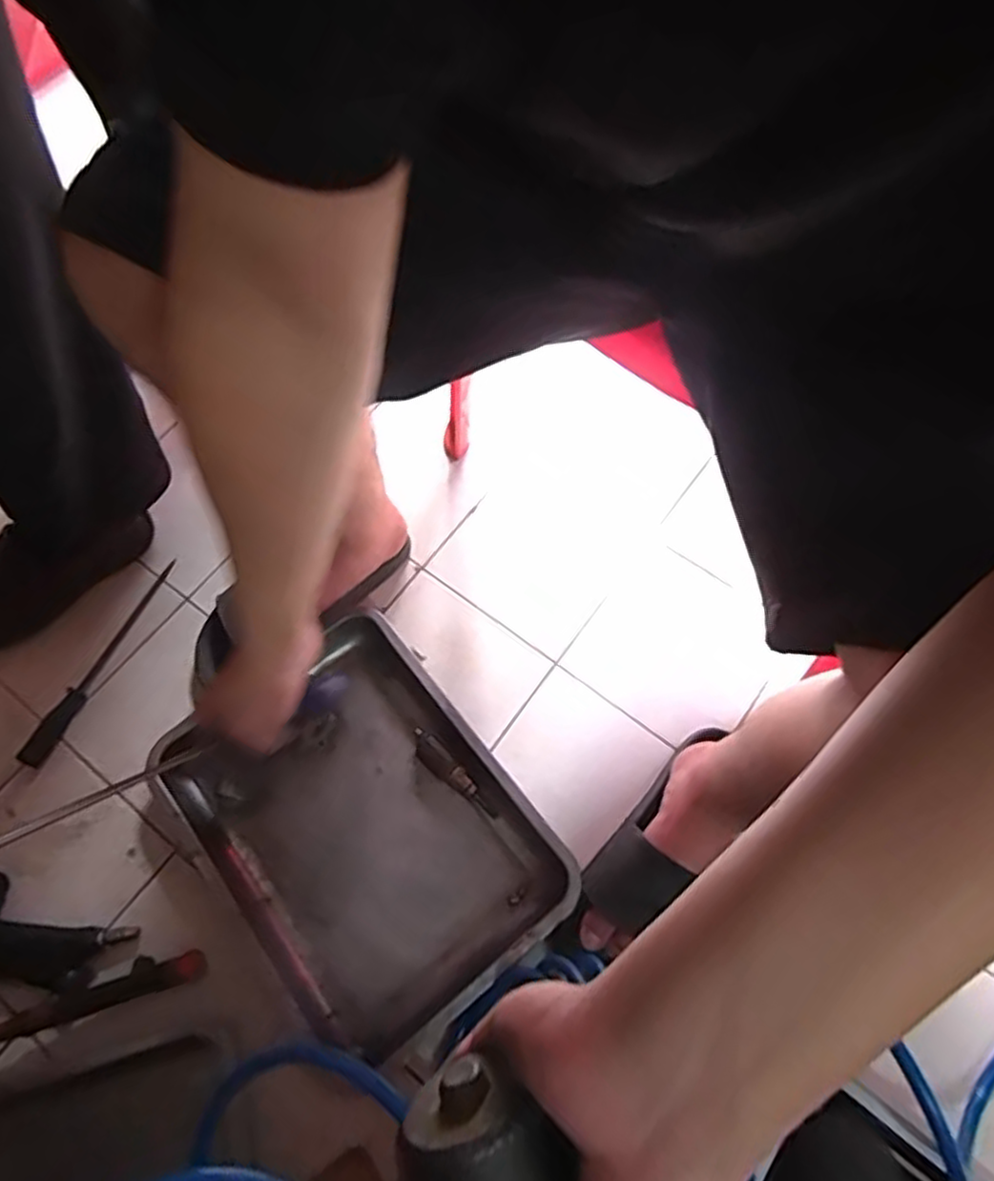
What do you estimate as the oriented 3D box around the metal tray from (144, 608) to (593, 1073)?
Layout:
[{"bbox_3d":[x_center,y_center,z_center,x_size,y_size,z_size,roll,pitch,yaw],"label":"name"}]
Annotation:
[{"bbox_3d":[-0.140,0.235,0.727,0.294,0.050,0.386,-36,70,-13],"label":"metal tray"}]

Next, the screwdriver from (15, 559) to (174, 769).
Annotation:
[{"bbox_3d":[-0.456,0.079,0.818,0.026,0.020,0.260,22,69,11],"label":"screwdriver"}]

